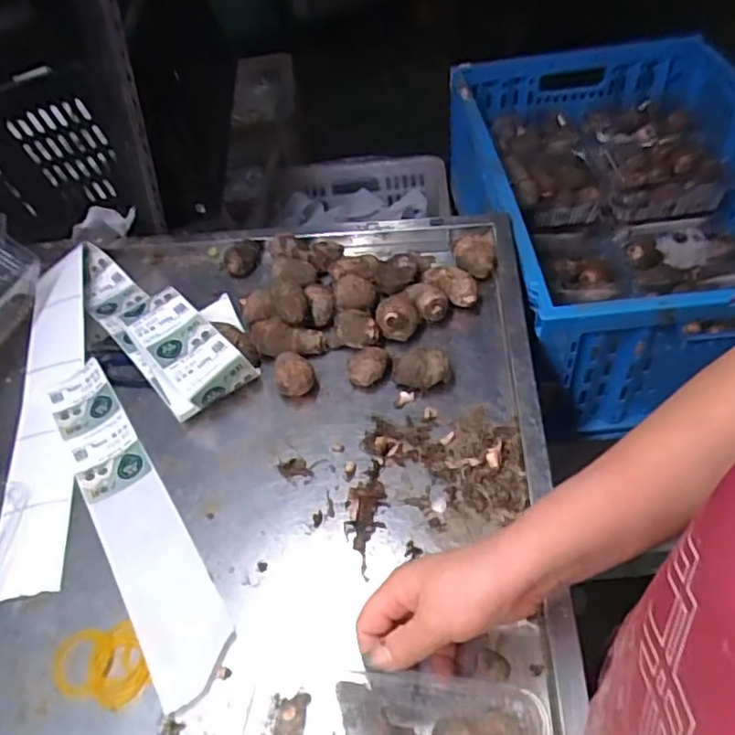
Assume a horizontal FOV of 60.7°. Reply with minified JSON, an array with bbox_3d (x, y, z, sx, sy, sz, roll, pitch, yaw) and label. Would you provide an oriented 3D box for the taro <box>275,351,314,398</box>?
[{"bbox_3d":[-0.068,0.008,0.583,0.034,0.035,0.035,-3,49,4],"label":"taro"}]

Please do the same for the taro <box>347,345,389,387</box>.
[{"bbox_3d":[0.001,-0.003,0.586,0.036,0.027,0.040,0,49,7],"label":"taro"}]

